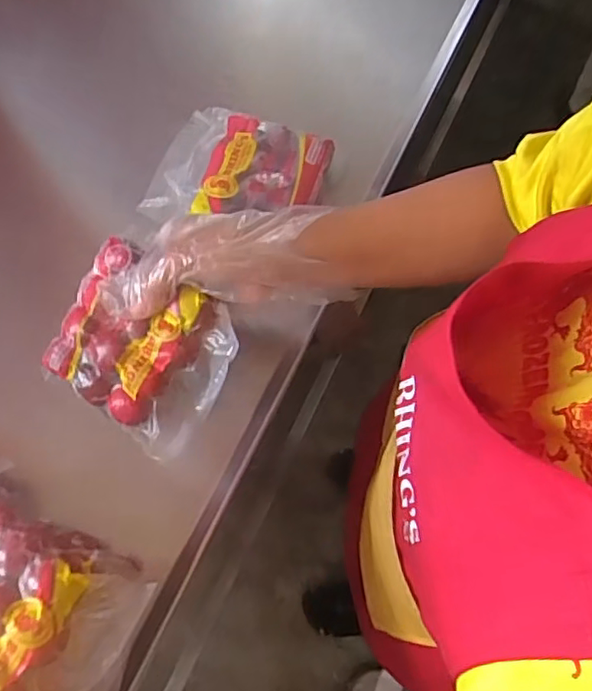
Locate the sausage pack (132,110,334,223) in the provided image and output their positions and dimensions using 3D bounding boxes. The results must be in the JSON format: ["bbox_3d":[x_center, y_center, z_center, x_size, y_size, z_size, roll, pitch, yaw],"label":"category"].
[{"bbox_3d":[-0.053,-0.156,0.556,0.143,0.025,0.126,20,68,5],"label":"sausage pack"}]

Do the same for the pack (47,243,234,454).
[{"bbox_3d":[-0.115,0.002,0.450,0.128,0.026,0.117,31,102,3],"label":"pack"}]

